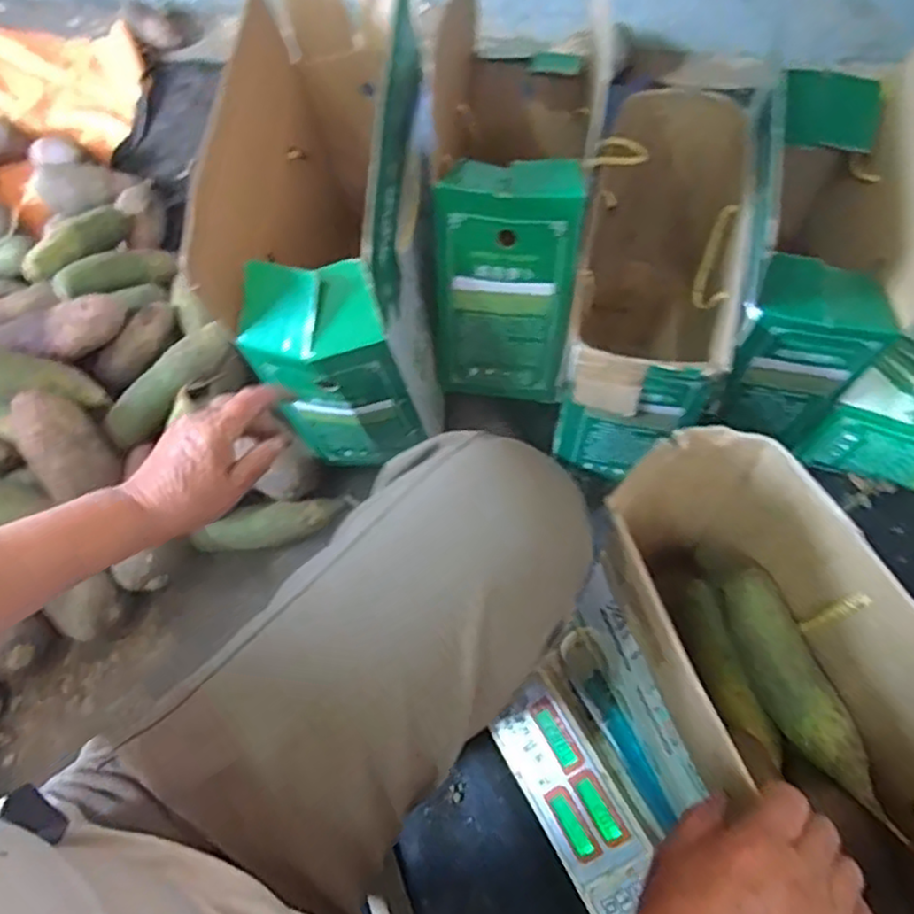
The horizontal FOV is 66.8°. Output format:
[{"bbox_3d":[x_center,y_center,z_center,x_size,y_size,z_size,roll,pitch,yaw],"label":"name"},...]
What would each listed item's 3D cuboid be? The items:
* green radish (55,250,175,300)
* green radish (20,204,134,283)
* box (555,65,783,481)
[{"bbox_3d":[-0.458,-0.250,0.942,0.046,0.044,0.163,40,44,21],"label":"green radish"},{"bbox_3d":[-0.516,-0.302,0.959,0.056,0.055,0.192,13,39,10],"label":"green radish"},{"bbox_3d":[0.228,-0.192,0.803,0.181,0.306,0.373,8,63,7],"label":"box"}]

